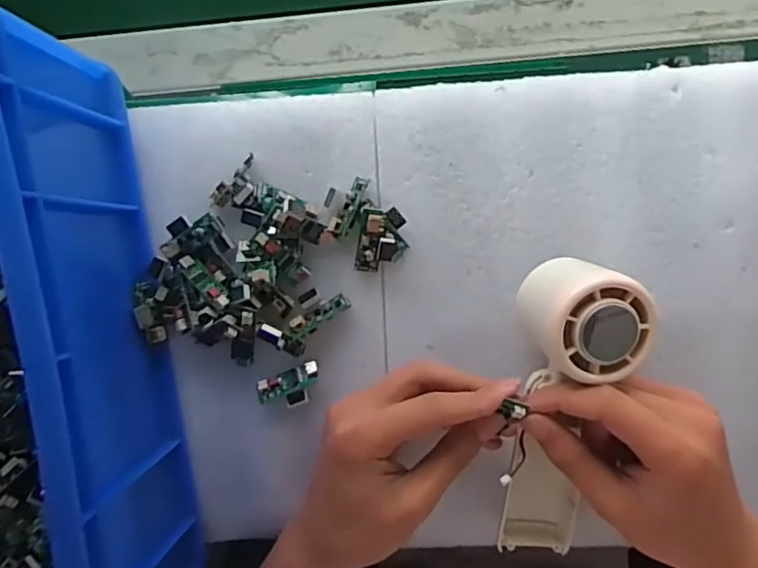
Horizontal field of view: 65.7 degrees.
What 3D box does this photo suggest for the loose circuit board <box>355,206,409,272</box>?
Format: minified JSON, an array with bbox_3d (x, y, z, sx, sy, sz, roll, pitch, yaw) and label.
[{"bbox_3d":[0.001,-0.025,0.335,0.027,0.017,0.036,10,93,4],"label":"loose circuit board"}]

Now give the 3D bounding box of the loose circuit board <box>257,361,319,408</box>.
[{"bbox_3d":[-0.053,0.063,0.352,0.039,0.008,0.022,-23,90,5],"label":"loose circuit board"}]

